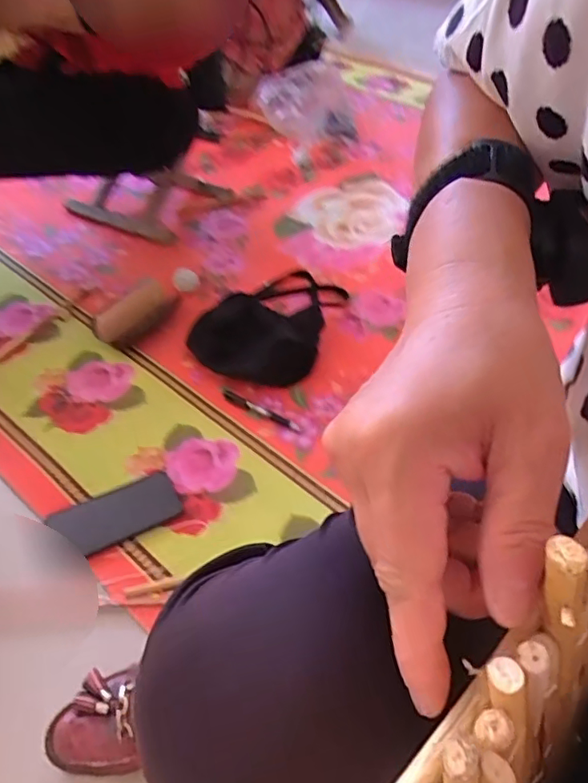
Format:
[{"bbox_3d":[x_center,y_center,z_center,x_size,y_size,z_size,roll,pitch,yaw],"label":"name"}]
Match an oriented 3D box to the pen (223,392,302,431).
[{"bbox_3d":[-0.052,0.031,0.853,0.134,0.008,0.016,23,51,18],"label":"pen"}]

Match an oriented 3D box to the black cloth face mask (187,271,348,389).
[{"bbox_3d":[-0.028,-0.129,0.955,0.203,0.082,0.329,25,51,19],"label":"black cloth face mask"}]

